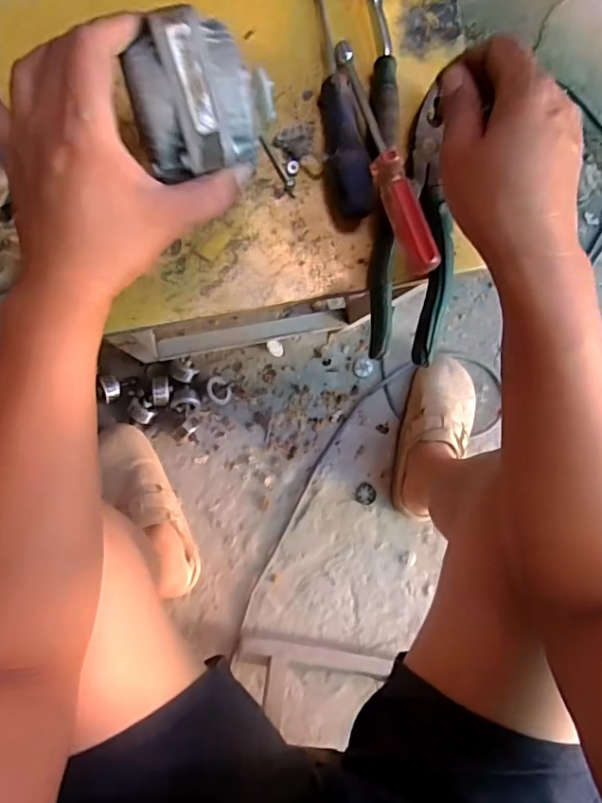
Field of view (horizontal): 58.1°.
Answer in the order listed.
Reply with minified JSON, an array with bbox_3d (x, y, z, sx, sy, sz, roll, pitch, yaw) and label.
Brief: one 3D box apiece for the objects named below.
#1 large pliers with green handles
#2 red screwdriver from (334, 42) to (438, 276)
[{"bbox_3d":[0.082,-0.125,0.390,0.053,0.015,0.192,6,89,-6],"label":"large pliers with green handles"},{"bbox_3d":[0.057,-0.171,0.376,0.020,0.021,0.174,-16,79,-8],"label":"red screwdriver"}]

